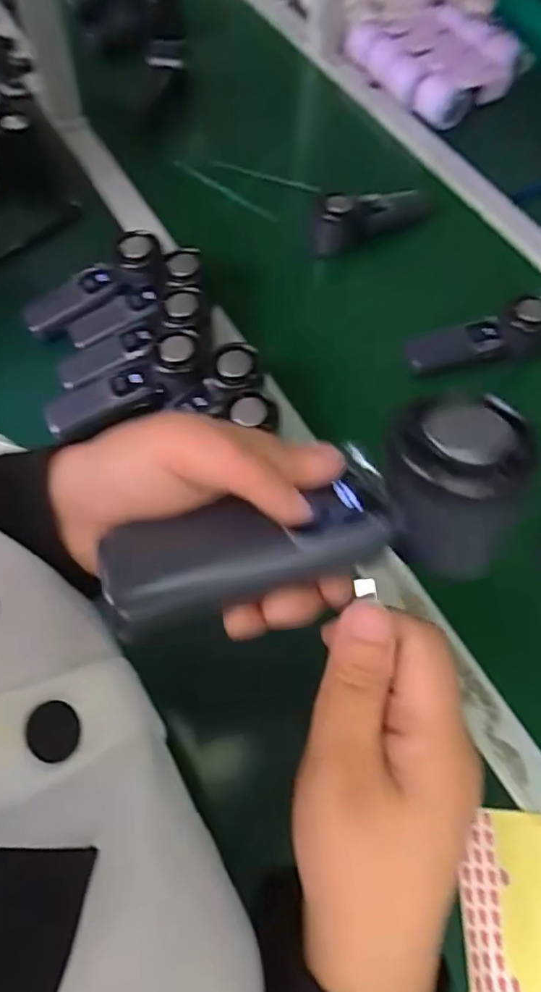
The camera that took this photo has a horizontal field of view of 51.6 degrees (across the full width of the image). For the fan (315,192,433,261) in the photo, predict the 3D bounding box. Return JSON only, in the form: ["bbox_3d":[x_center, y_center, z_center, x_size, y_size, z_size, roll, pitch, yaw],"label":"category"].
[{"bbox_3d":[0.128,-0.355,0.720,0.152,0.073,0.033,-18,64,-13],"label":"fan"}]

